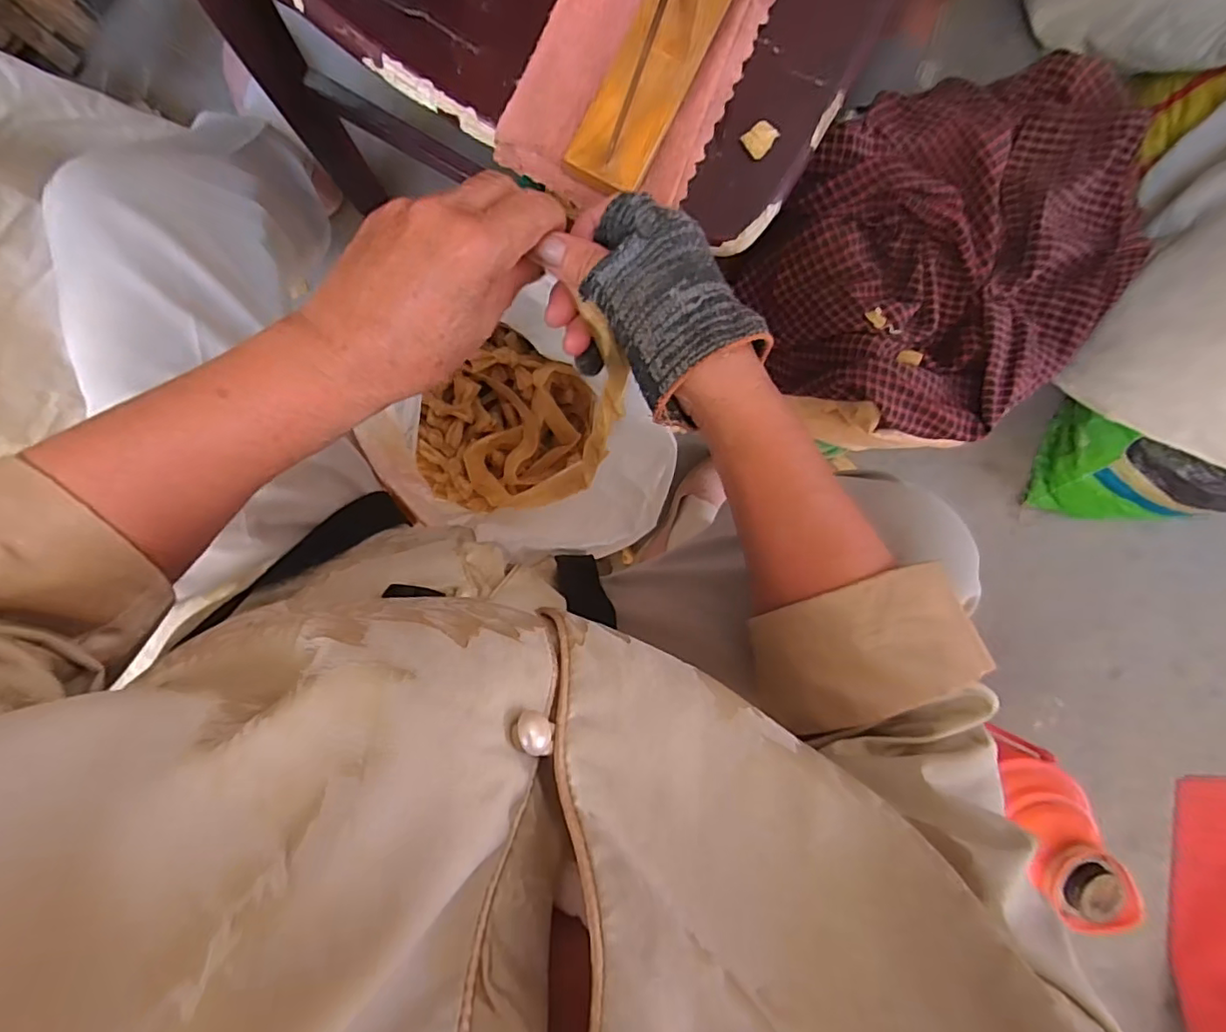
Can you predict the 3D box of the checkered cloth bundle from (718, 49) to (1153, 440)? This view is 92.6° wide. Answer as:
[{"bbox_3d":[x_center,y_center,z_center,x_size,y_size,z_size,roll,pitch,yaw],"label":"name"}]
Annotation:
[{"bbox_3d":[0.321,-0.254,0.573,0.362,0.138,0.304,-32,95,-4],"label":"checkered cloth bundle"}]

